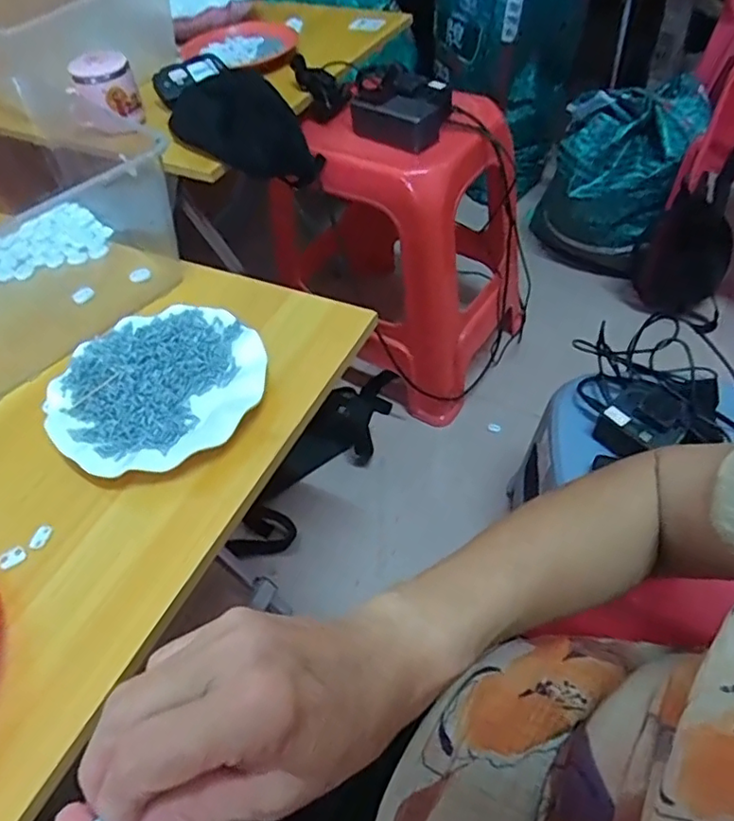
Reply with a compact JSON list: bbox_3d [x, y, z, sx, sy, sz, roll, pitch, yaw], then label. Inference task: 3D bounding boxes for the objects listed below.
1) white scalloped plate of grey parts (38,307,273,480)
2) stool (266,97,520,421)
[{"bbox_3d":[-0.182,-0.018,0.530,0.182,0.029,0.173,-3,51,4],"label":"white scalloped plate of grey parts"},{"bbox_3d":[0.067,-0.292,1.084,0.354,0.474,0.330,27,59,25],"label":"stool"}]

